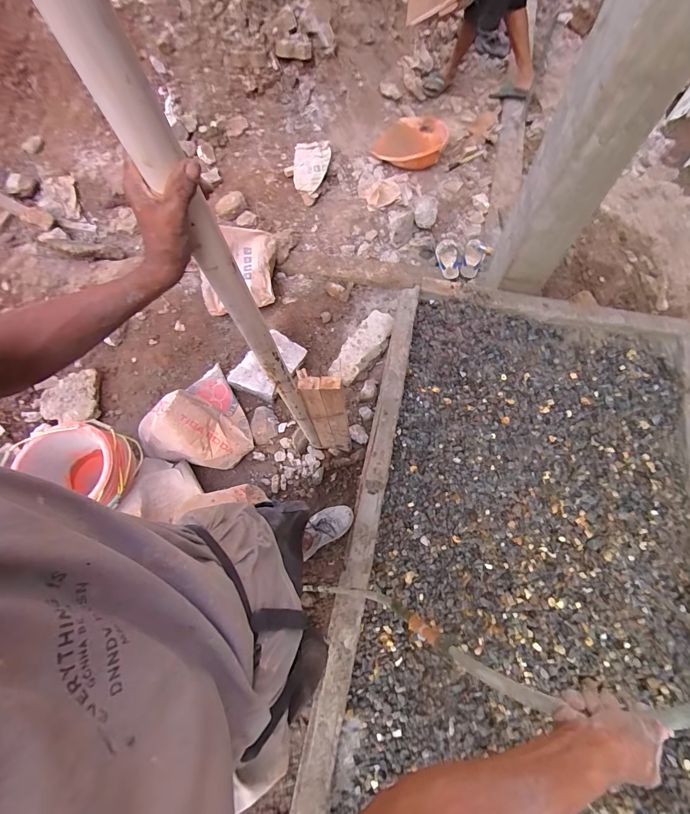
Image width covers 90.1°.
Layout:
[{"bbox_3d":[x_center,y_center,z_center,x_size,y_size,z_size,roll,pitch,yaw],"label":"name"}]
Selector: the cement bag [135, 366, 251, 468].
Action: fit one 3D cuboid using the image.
[{"bbox_3d":[-0.580,0.041,1.287,0.339,0.266,0.413,-31,71,-7],"label":"cement bag"}]

